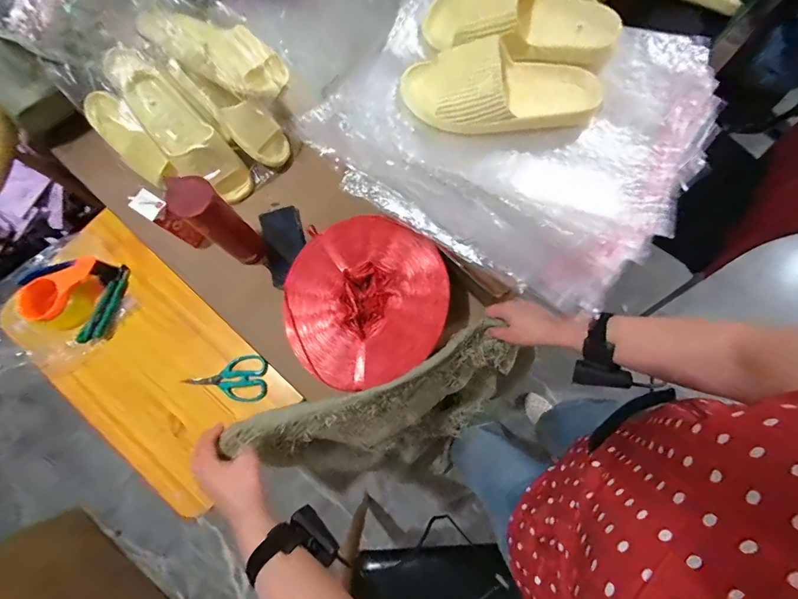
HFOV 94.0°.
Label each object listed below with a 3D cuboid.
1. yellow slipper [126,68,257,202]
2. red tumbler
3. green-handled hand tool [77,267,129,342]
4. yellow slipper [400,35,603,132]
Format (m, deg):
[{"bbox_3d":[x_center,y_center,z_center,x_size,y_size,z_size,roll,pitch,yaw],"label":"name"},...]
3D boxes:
[{"bbox_3d":[-0.392,-0.296,0.692,0.099,0.081,0.270,-45,120,-8],"label":"yellow slipper"},{"bbox_3d":[-0.299,-0.122,0.646,0.067,0.193,0.065,41,81,10],"label":"red tumbler"},{"bbox_3d":[-0.573,0.010,0.733,0.032,0.027,0.158,17,78,5],"label":"green-handled hand tool"},{"bbox_3d":[0.128,-0.257,0.452,0.240,0.064,0.095,-2,77,1],"label":"yellow slipper"}]

